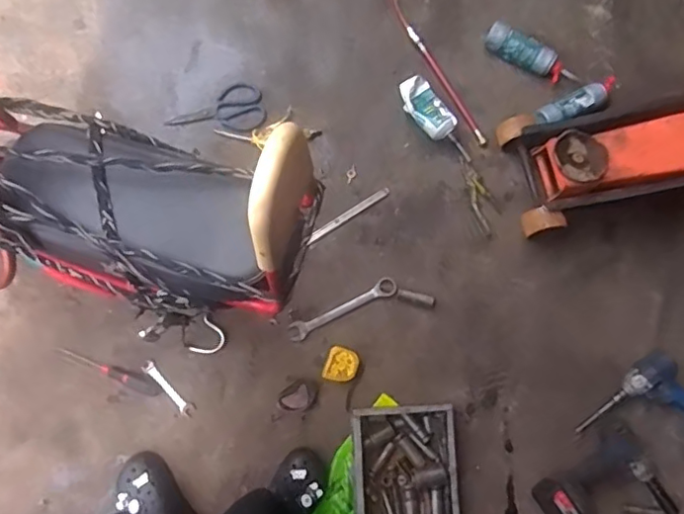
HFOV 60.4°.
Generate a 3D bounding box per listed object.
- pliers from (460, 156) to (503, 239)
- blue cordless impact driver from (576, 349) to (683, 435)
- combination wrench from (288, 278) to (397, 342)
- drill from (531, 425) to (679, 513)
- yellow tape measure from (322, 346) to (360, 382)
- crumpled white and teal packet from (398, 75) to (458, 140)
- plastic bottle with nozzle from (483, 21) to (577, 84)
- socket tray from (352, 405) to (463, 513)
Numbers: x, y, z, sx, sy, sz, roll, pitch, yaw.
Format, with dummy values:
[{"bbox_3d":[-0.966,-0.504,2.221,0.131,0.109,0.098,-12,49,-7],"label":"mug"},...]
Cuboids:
[{"bbox_3d":[0.307,-0.136,1.320,0.056,0.011,0.186,-25,80,-6],"label":"pliers"},{"bbox_3d":[0.668,0.343,1.178,0.244,0.122,0.246,43,79,7],"label":"blue cordless impact driver"},{"bbox_3d":[0.004,0.112,1.271,0.250,0.015,0.040,-26,80,-6],"label":"combination wrench"},{"bbox_3d":[0.528,0.478,1.163,0.244,0.079,0.190,-31,80,-9],"label":"drill"},{"bbox_3d":[0.001,0.227,1.233,0.070,0.031,0.068,15,77,-3],"label":"yellow tape measure"},{"bbox_3d":[0.193,-0.339,1.338,0.080,0.026,0.154,-37,81,-8],"label":"crumpled white and teal packet"},{"bbox_3d":[0.452,-0.475,1.393,0.237,0.062,0.066,31,77,0],"label":"plastic bottle with nozzle"},{"bbox_3d":[0.130,0.470,1.161,0.202,0.076,0.332,-2,78,-1],"label":"socket tray"}]

